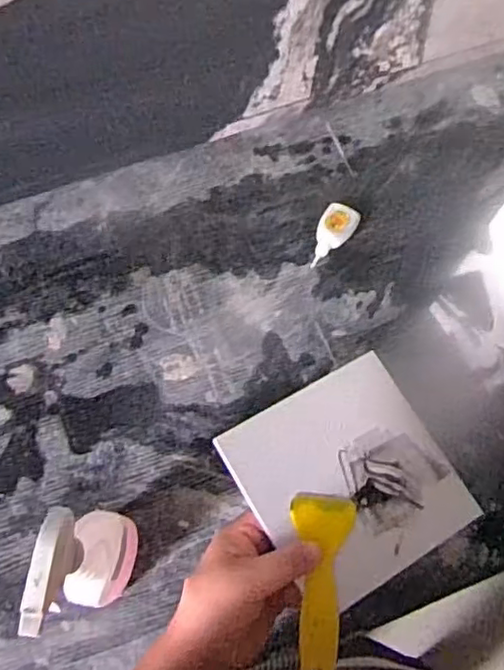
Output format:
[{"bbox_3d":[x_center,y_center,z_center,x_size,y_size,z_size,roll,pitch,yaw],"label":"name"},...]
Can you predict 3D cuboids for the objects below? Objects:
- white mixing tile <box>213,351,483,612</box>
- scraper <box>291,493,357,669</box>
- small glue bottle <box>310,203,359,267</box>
[{"bbox_3d":[0.073,0.107,0.482,0.147,0.010,0.148,-29,78,-12],"label":"white mixing tile"},{"bbox_3d":[0.048,0.176,0.450,0.044,0.007,0.127,4,66,1],"label":"scraper"},{"bbox_3d":[0.102,-0.123,0.813,0.042,0.025,0.088,24,73,8],"label":"small glue bottle"}]

